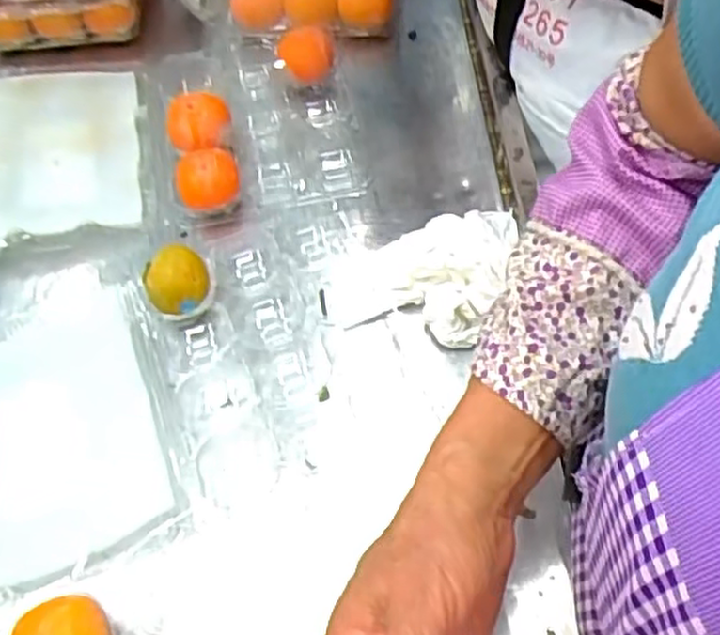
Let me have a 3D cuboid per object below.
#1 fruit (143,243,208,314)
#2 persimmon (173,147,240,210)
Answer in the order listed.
[{"bbox_3d":[-0.138,-0.026,0.547,0.049,0.042,0.043,-22,56,-10],"label":"fruit"},{"bbox_3d":[-0.128,-0.118,0.611,0.053,0.037,0.054,-14,55,-5],"label":"persimmon"}]

